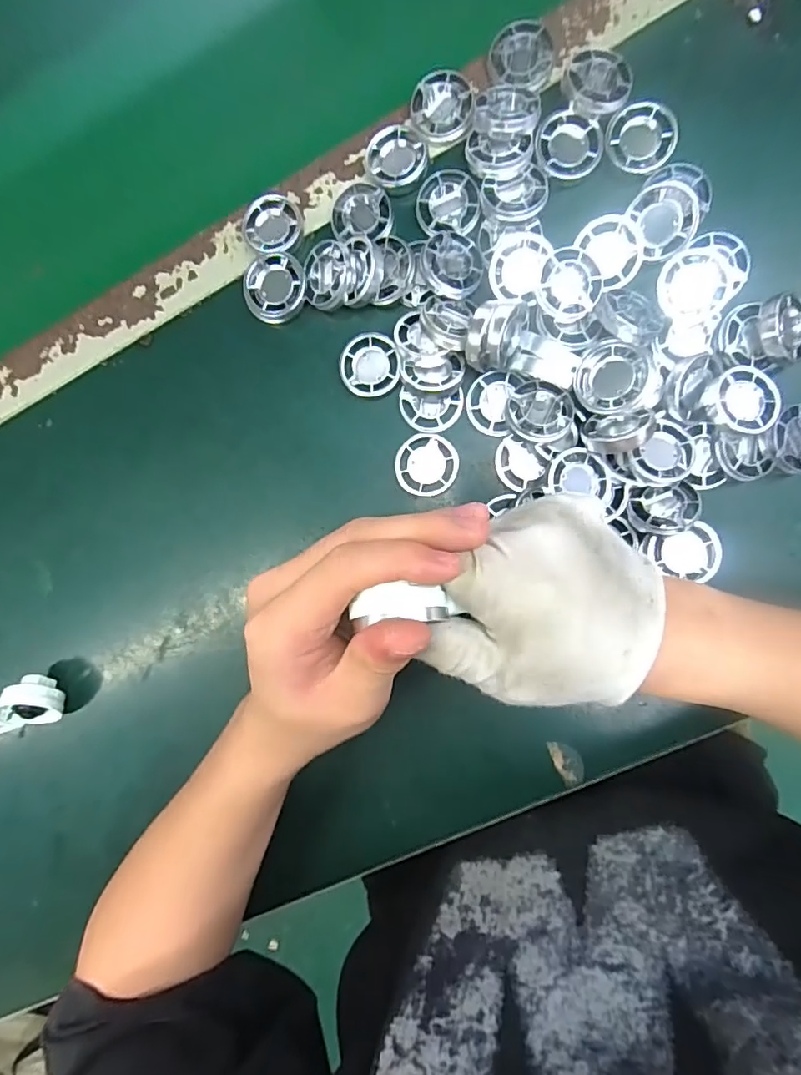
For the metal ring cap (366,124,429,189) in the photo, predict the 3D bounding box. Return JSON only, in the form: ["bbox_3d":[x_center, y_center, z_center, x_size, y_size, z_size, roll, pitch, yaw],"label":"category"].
[{"bbox_3d":[-0.002,-0.237,0.324,0.036,0.005,0.039,0,93,7],"label":"metal ring cap"}]

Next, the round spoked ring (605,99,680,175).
[{"bbox_3d":[0.139,-0.230,0.305,0.038,0.014,0.034,39,96,4],"label":"round spoked ring"}]

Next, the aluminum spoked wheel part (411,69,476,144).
[{"bbox_3d":[0.026,-0.264,0.323,0.038,0.005,0.041,6,93,7],"label":"aluminum spoked wheel part"}]

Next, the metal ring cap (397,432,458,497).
[{"bbox_3d":[0.017,-0.046,0.328,0.038,0.004,0.039,0,93,7],"label":"metal ring cap"}]

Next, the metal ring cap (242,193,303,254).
[{"bbox_3d":[-0.082,-0.202,0.340,0.038,0.012,0.038,0,93,7],"label":"metal ring cap"}]

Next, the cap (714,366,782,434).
[{"bbox_3d":[0.192,-0.076,0.290,0.033,0.013,0.038,-28,89,7],"label":"cap"}]

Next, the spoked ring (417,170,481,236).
[{"bbox_3d":[0.029,-0.205,0.320,0.037,0.004,0.036,4,93,7],"label":"spoked ring"}]

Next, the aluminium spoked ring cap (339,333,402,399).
[{"bbox_3d":[-0.018,-0.109,0.332,0.038,0.011,0.039,0,93,7],"label":"aluminium spoked ring cap"}]

